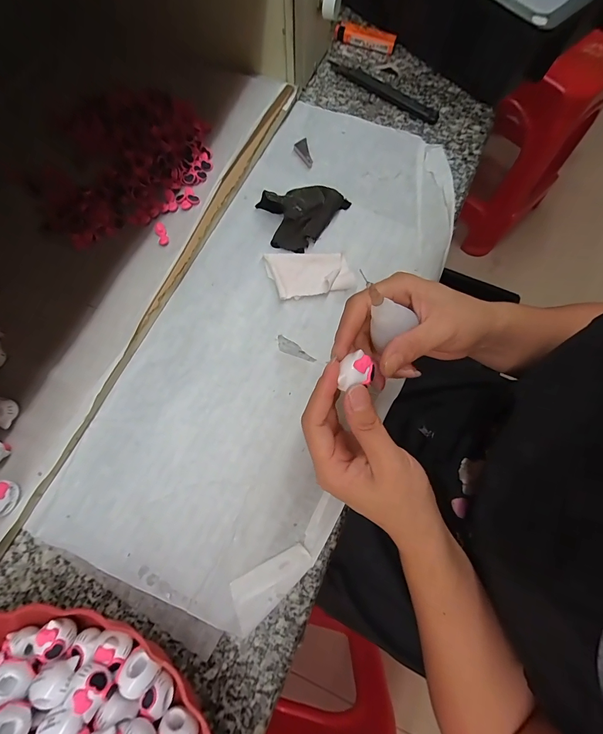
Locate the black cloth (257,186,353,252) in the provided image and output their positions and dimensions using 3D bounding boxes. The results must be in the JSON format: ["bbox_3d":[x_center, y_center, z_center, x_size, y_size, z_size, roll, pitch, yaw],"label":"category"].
[{"bbox_3d":[0.006,-0.150,0.339,0.087,0.026,0.060,-7,73,-2],"label":"black cloth"}]

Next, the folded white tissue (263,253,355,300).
[{"bbox_3d":[0.007,-0.090,0.326,0.081,0.014,0.047,-4,73,-1],"label":"folded white tissue"}]

